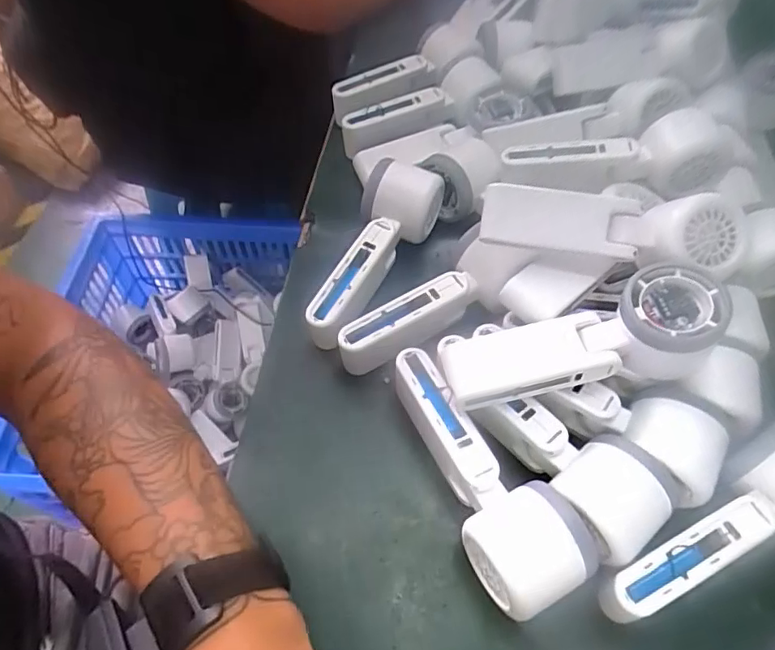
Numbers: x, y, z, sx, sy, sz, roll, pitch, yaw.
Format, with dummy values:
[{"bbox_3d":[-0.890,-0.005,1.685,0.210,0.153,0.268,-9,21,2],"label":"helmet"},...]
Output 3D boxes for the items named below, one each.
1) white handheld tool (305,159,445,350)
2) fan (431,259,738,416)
[{"bbox_3d":[-0.016,-0.056,0.416,0.051,0.057,0.151,26,59,15],"label":"white handheld tool"},{"bbox_3d":[0.114,0.009,0.331,0.160,0.059,0.050,-7,57,-4],"label":"fan"}]

